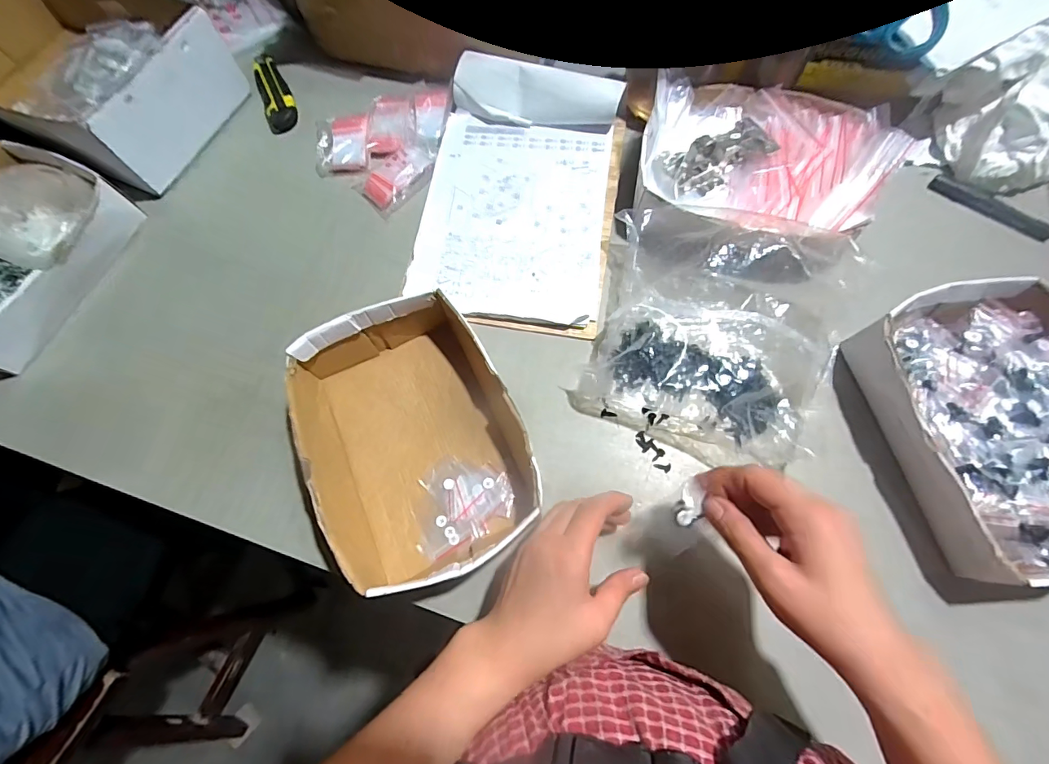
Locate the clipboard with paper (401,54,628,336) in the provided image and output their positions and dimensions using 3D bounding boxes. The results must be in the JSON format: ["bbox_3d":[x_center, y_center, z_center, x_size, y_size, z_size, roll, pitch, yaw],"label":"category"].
[{"bbox_3d":[-0.004,-0.226,0.532,0.223,0.037,0.338,8,72,5],"label":"clipboard with paper"}]

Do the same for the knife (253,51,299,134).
[{"bbox_3d":[-0.335,-0.391,0.610,0.039,0.016,0.143,-21,72,-5],"label":"knife"}]

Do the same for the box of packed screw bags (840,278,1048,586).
[{"bbox_3d":[0.429,0.037,0.414,0.191,0.068,0.257,-8,71,-1],"label":"box of packed screw bags"}]

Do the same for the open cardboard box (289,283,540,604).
[{"bbox_3d":[-0.112,0.053,0.425,0.205,0.068,0.247,-23,72,-6],"label":"open cardboard box"}]

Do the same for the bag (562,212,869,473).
[{"bbox_3d":[0.184,-0.051,0.435,0.224,0.096,0.222,20,73,9],"label":"bag"}]

